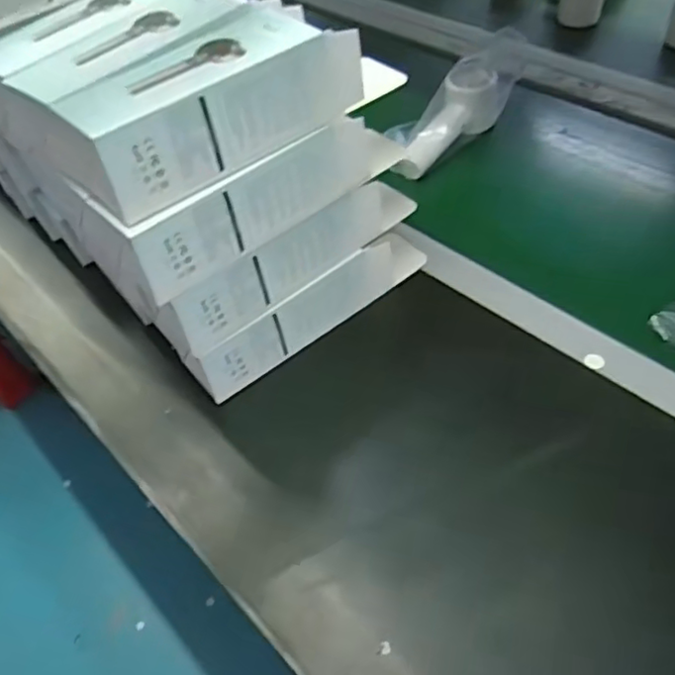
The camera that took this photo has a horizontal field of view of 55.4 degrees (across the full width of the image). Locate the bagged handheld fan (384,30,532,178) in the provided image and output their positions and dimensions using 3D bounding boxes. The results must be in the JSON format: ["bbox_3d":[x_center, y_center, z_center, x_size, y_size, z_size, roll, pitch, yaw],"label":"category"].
[{"bbox_3d":[0.133,-0.256,0.734,0.060,0.069,0.207,35,76,31],"label":"bagged handheld fan"}]

